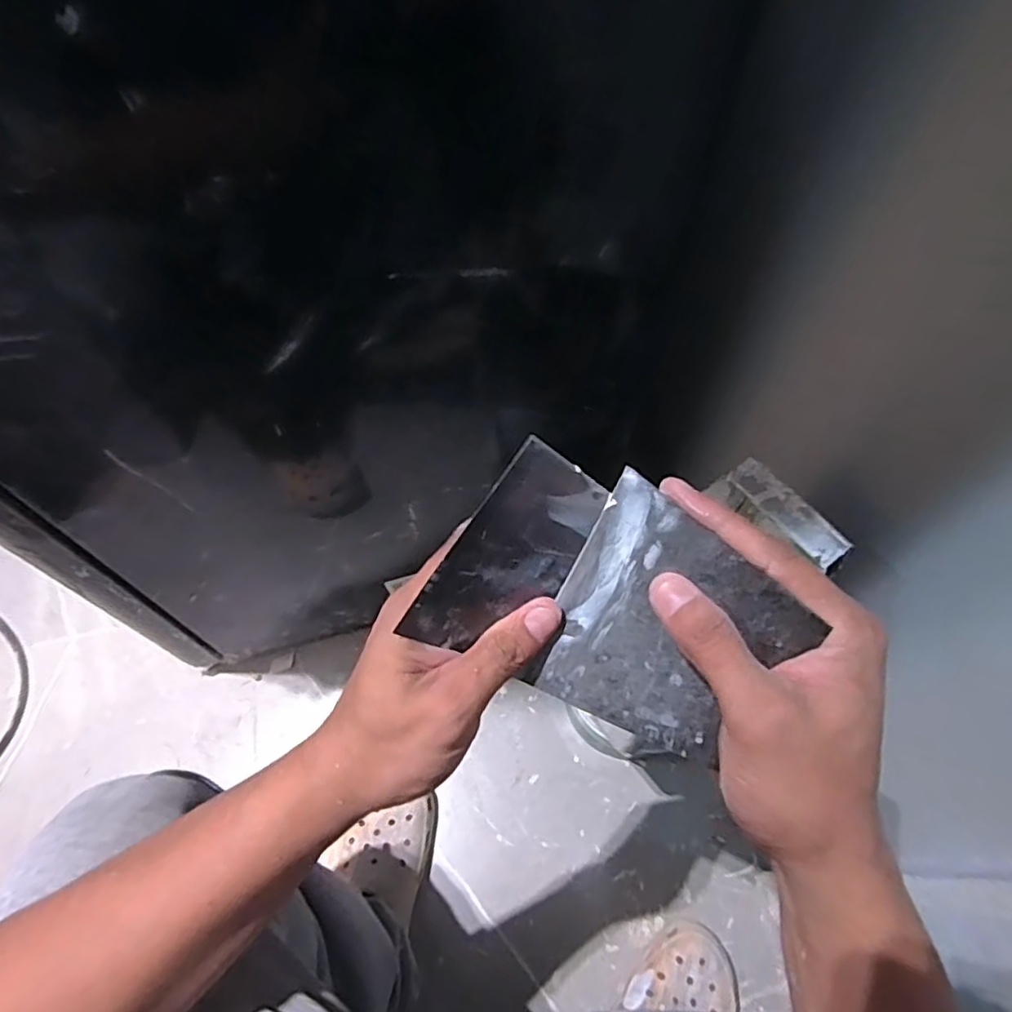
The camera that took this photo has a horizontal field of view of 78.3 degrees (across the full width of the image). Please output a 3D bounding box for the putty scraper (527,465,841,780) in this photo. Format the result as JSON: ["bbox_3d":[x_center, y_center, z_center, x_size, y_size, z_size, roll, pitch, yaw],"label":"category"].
[{"bbox_3d":[0.067,0.054,0.265,0.092,0.005,0.102,32,107,18],"label":"putty scraper"}]

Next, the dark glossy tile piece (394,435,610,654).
[{"bbox_3d":[0.004,0.022,0.262,0.096,0.060,0.004,-56,41,16],"label":"dark glossy tile piece"}]

